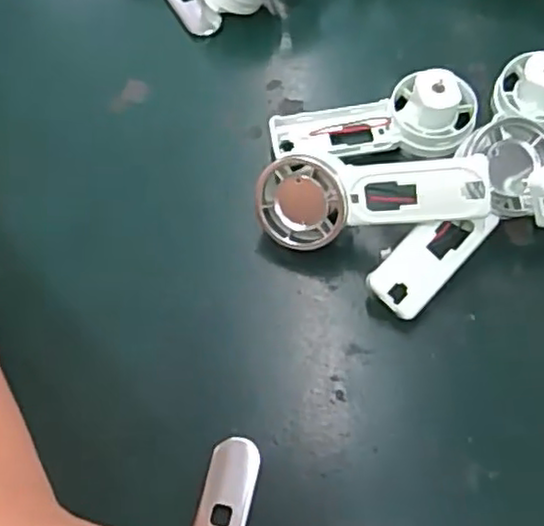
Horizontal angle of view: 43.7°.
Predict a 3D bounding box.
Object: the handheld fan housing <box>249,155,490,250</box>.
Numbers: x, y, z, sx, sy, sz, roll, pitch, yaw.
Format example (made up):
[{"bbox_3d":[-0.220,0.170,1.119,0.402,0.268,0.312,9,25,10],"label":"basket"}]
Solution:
[{"bbox_3d":[0.041,-0.029,0.280,0.093,0.037,0.024,-3,19,22],"label":"handheld fan housing"}]

